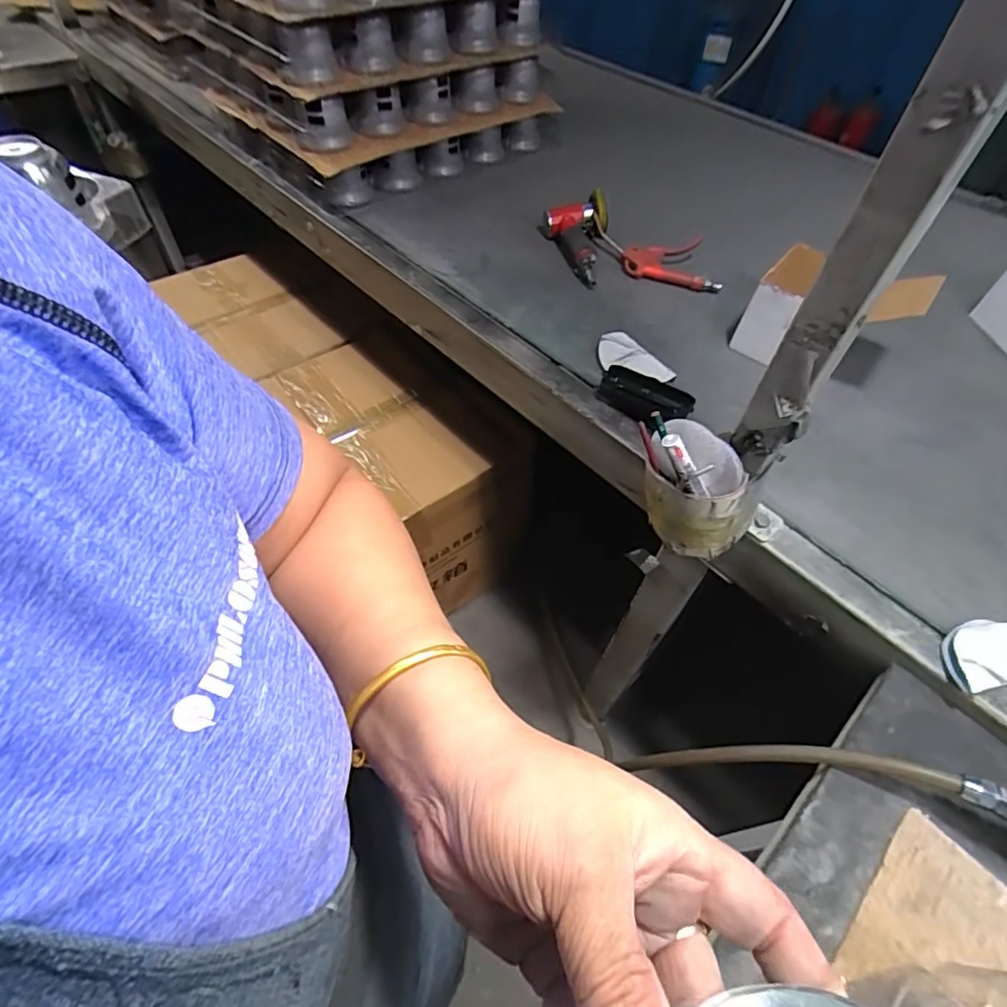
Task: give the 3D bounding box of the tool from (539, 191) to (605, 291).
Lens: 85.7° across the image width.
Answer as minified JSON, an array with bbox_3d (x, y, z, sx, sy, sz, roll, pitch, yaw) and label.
[{"bbox_3d":[0.108,-0.413,0.845,0.103,0.057,0.198,8,53,1],"label":"tool"}]

